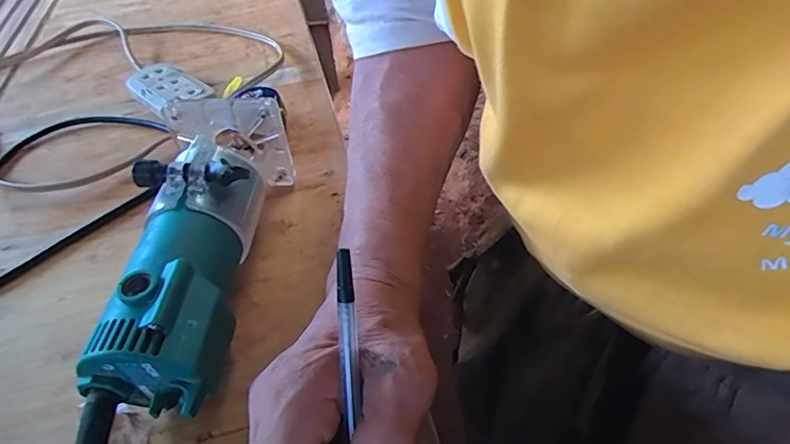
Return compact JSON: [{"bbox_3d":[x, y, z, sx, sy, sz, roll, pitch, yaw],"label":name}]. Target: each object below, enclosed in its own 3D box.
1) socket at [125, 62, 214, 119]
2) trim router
[{"bbox_3d":[-0.252,-0.146,0.563,0.109,0.024,0.055,29,56,30],"label":"socket"},{"bbox_3d":[-0.135,0.014,0.346,0.083,0.086,0.229,-2,44,6],"label":"trim router"}]

